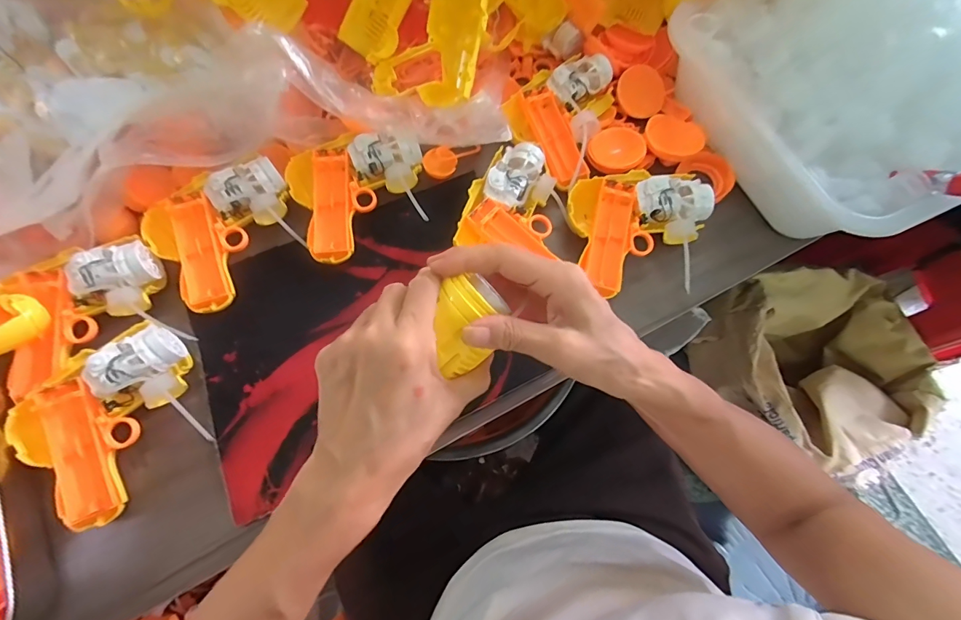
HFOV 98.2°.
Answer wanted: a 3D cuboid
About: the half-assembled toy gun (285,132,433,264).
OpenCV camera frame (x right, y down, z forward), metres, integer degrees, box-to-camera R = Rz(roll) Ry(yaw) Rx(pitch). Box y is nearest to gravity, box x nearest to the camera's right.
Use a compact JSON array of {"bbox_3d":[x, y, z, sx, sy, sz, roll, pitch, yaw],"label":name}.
[{"bbox_3d":[-0.117,-0.119,0.415,0.135,0.035,0.118,-24,73,-9],"label":"half-assembled toy gun"}]

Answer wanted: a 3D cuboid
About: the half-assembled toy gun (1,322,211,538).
[{"bbox_3d":[-0.297,0.087,0.340,0.134,0.041,0.118,-42,77,-13],"label":"half-assembled toy gun"}]

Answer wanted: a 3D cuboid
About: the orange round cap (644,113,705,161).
[{"bbox_3d":[0.202,-0.180,0.434,0.057,0.015,0.051,7,71,1],"label":"orange round cap"}]

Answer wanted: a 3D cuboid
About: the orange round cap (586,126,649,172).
[{"bbox_3d":[0.145,-0.170,0.440,0.061,0.013,0.053,-42,77,-14],"label":"orange round cap"}]

